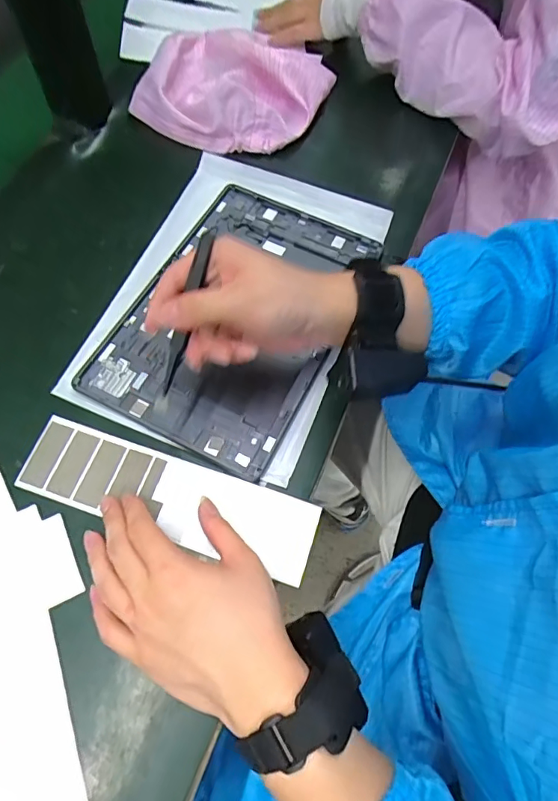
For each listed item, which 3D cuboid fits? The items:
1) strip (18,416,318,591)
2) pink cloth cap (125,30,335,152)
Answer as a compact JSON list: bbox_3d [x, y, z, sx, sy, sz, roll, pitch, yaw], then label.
[{"bbox_3d":[-0.081,0.070,0.356,0.217,0.004,0.057,18,68,6],"label":"strip"},{"bbox_3d":[-0.046,-0.351,0.537,0.185,0.041,0.178,1,64,-1],"label":"pink cloth cap"}]

